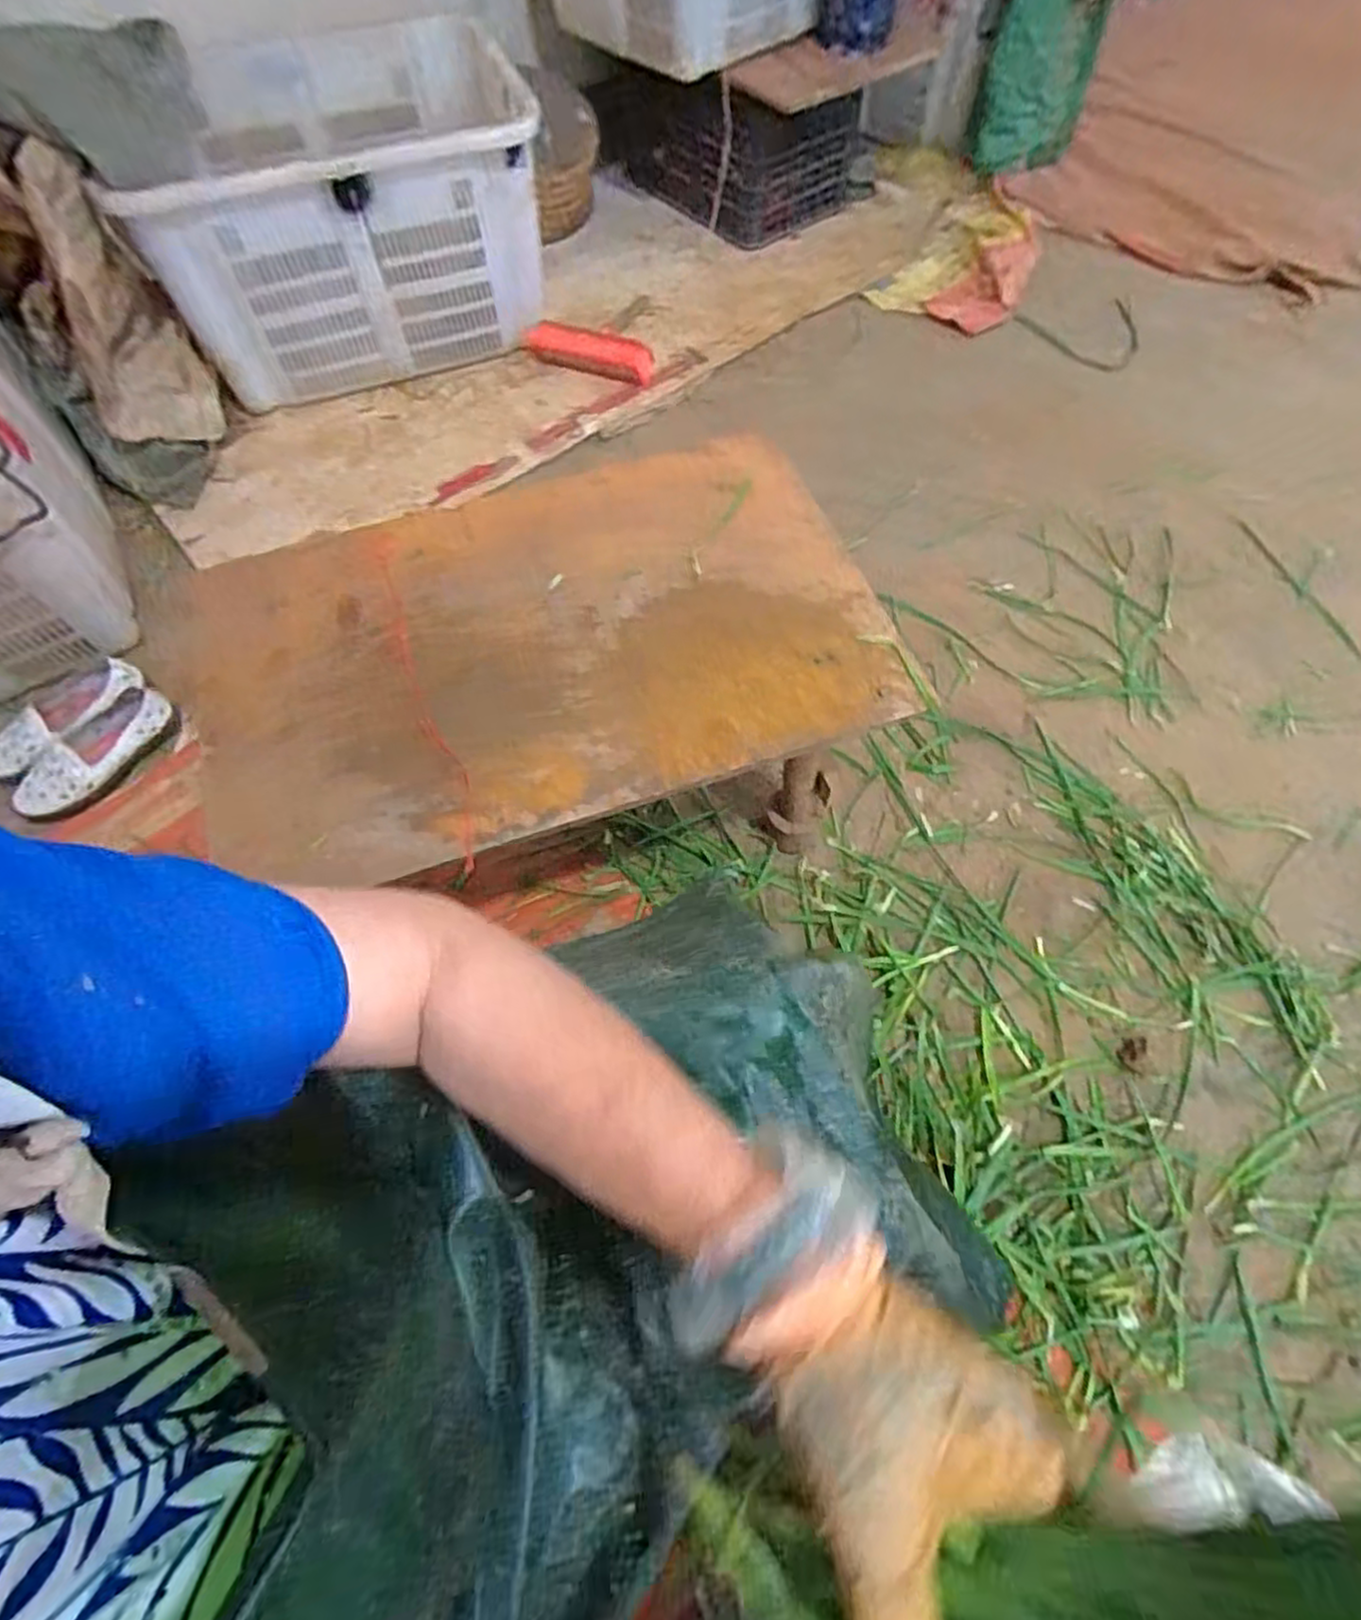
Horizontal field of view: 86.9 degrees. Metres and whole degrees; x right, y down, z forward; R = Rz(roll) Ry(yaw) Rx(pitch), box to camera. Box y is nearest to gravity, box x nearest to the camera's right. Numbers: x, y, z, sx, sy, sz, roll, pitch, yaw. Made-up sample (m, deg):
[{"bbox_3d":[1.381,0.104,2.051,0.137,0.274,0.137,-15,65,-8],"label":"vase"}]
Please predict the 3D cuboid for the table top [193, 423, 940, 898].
[{"bbox_3d":[-0.134,-0.161,0.674,0.607,0.021,0.396,-18,65,-8],"label":"table top"}]

